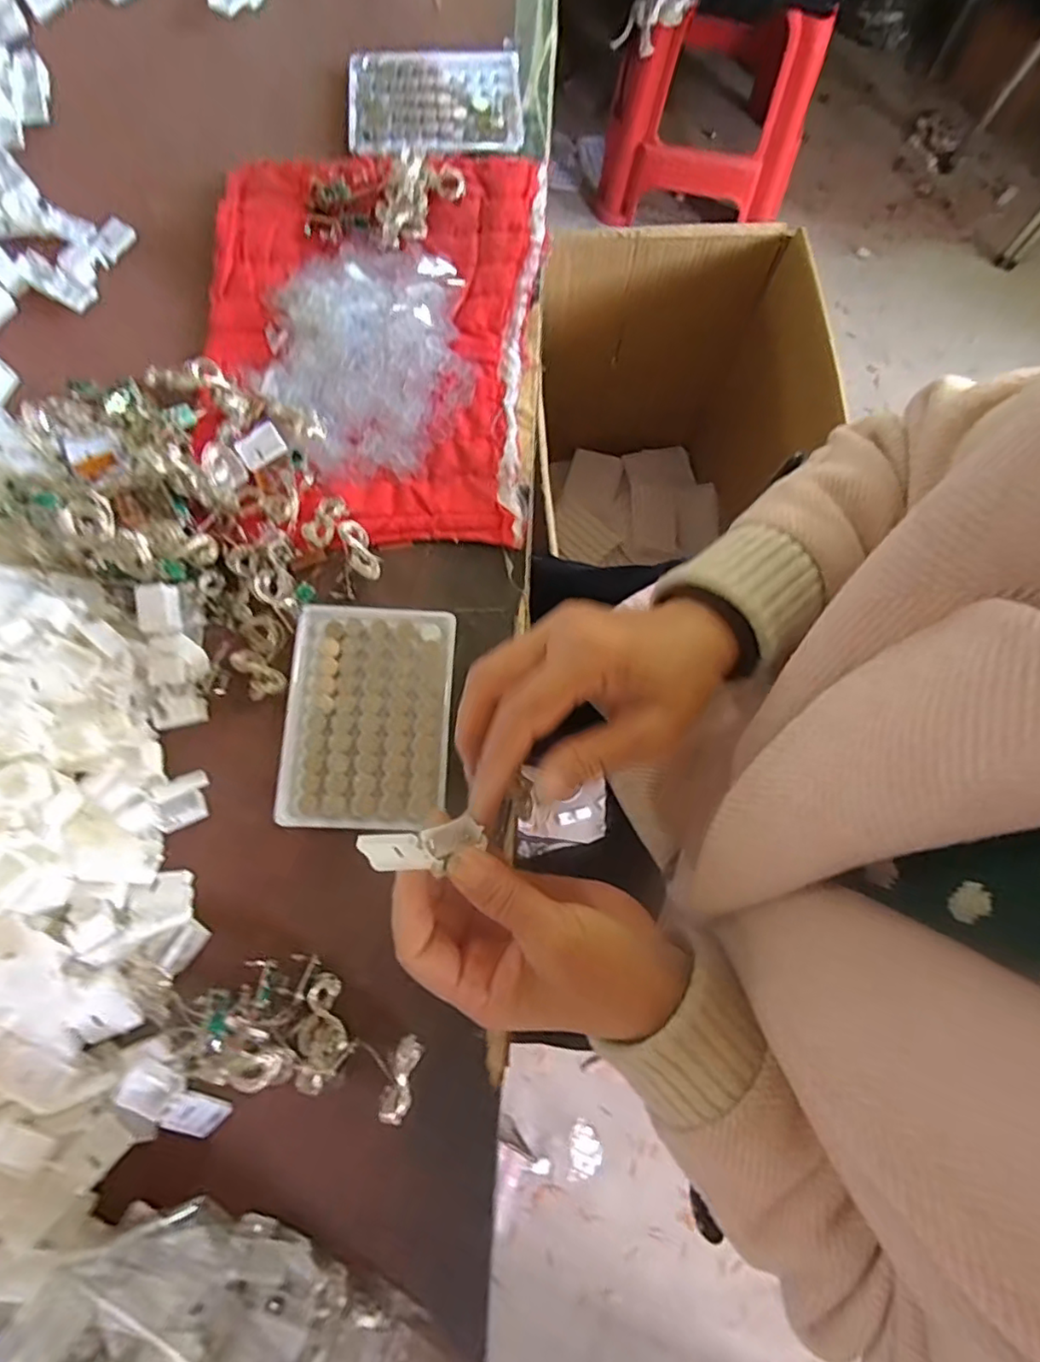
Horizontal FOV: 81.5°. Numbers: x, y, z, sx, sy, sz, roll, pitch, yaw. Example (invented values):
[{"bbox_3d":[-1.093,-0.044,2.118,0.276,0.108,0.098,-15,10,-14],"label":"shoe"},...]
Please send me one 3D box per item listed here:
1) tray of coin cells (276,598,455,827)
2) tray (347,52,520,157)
[{"bbox_3d":[-0.089,0.020,0.356,0.095,0.010,0.131,2,77,-1],"label":"tray of coin cells"},{"bbox_3d":[-0.065,-0.447,0.463,0.130,0.009,0.101,-2,77,-2],"label":"tray"}]

